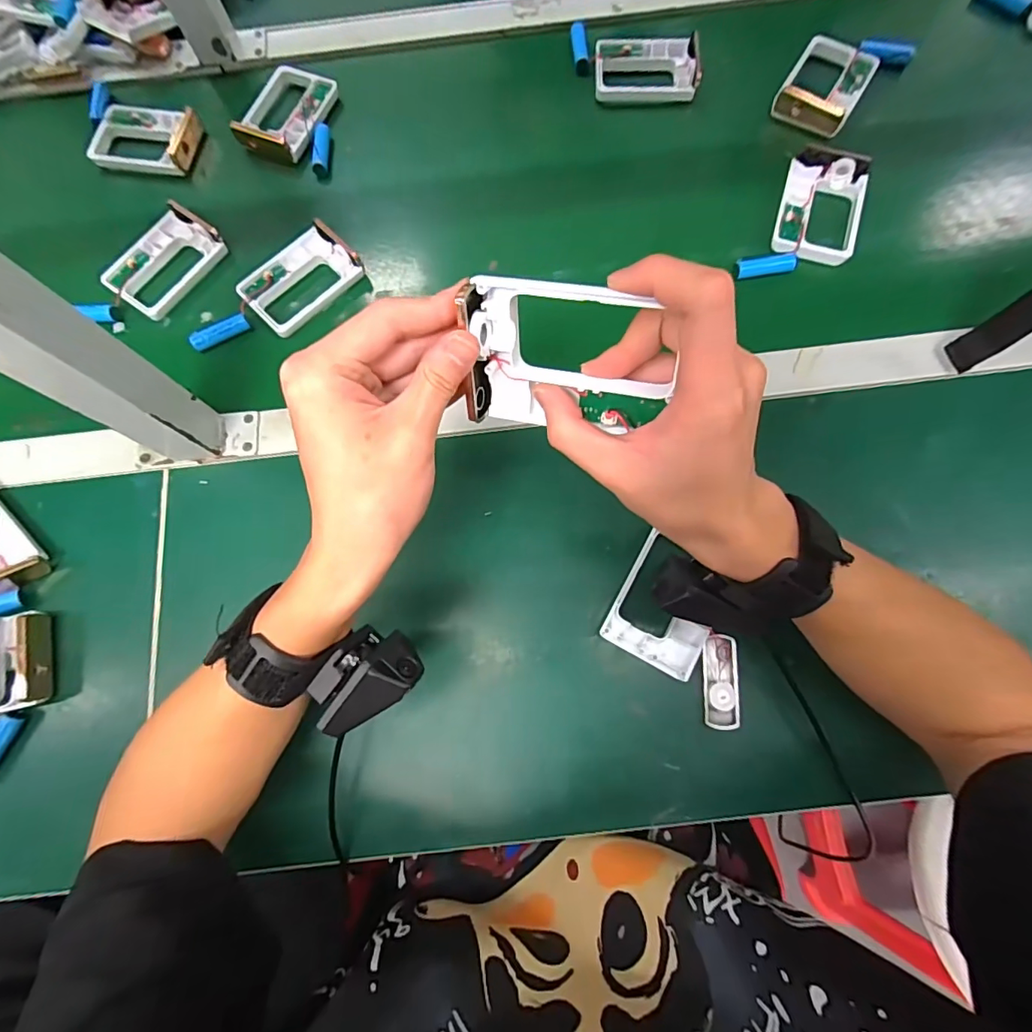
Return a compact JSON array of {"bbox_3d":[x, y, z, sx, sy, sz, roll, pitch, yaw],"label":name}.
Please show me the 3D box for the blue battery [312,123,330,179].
[{"bbox_3d":[-0.190,-0.359,0.489,0.015,0.013,0.059,-3,74,5],"label":"blue battery"}]

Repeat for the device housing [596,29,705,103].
[{"bbox_3d":[0.129,-0.446,0.495,0.099,0.016,0.073,-1,74,5],"label":"device housing"}]

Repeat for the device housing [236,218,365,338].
[{"bbox_3d":[-0.193,-0.212,0.446,0.099,0.023,0.069,-44,75,-7],"label":"device housing"}]

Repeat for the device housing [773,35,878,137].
[{"bbox_3d":[0.297,-0.416,0.480,0.070,0.017,0.107,31,80,13],"label":"device housing"}]

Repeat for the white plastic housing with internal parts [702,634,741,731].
[{"bbox_3d":[0.144,0.116,0.350,0.024,0.005,0.063,1,75,6],"label":"white plastic housing with internal parts"}]

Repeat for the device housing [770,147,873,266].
[{"bbox_3d":[0.273,-0.279,0.442,0.070,0.015,0.114,17,77,10],"label":"device housing"}]

